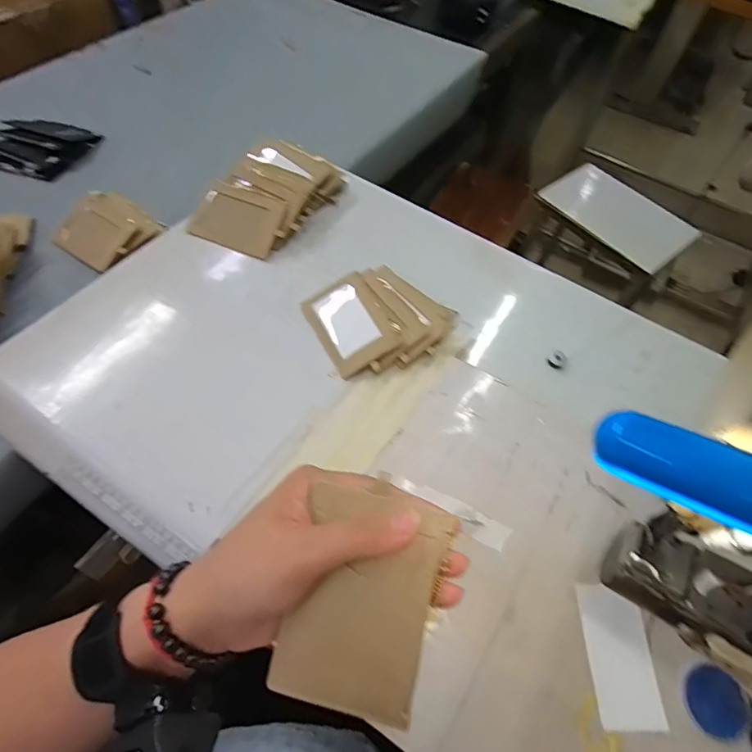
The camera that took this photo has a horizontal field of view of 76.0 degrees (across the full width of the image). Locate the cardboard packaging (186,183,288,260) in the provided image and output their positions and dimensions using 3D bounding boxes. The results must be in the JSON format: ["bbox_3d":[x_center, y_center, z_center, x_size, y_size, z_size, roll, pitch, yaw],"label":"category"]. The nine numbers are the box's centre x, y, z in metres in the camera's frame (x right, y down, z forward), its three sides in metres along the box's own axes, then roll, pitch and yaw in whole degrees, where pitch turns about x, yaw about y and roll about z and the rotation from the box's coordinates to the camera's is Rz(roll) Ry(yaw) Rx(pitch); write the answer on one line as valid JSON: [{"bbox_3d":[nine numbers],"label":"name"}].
[{"bbox_3d":[-0.168,-0.189,0.580,0.102,0.011,0.075,20,84,2],"label":"cardboard packaging"}]

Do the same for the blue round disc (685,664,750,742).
[{"bbox_3d":[0.264,0.251,0.370,0.042,0.004,0.048,33,62,16],"label":"blue round disc"}]

